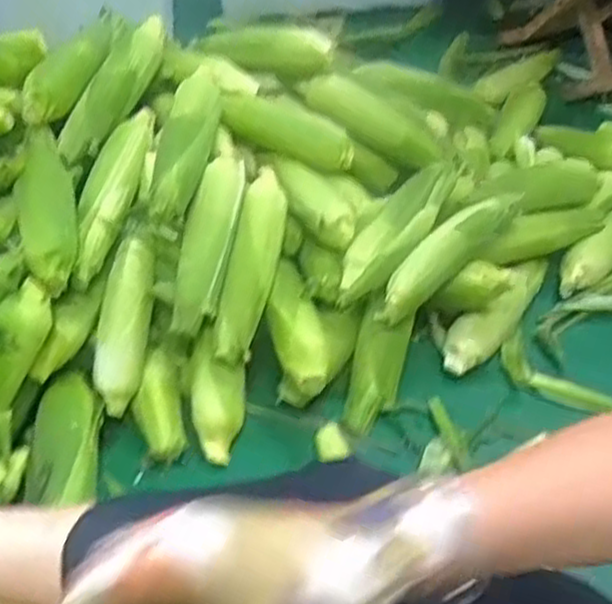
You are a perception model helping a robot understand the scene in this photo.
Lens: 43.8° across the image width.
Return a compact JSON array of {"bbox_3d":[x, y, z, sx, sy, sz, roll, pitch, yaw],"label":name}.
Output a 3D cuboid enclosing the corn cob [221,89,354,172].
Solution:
[{"bbox_3d":[-0.024,-0.205,0.930,0.171,0.047,0.040,25,48,2],"label":"corn cob"}]

